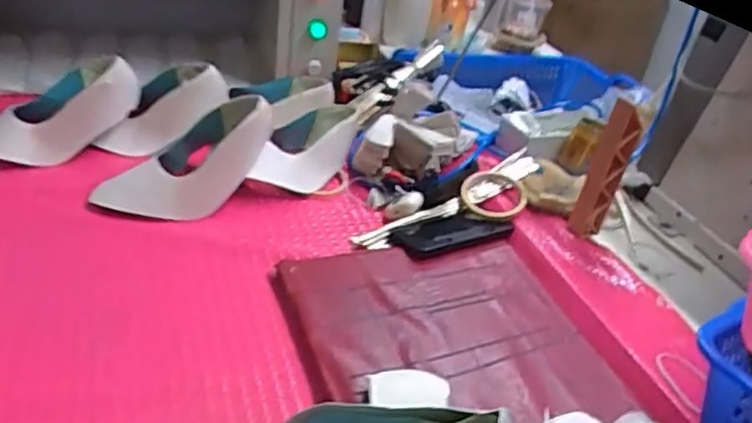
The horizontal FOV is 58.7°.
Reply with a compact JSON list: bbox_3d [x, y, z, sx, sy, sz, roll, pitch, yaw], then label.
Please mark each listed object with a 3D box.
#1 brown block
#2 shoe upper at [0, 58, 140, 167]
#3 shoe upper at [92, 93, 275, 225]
[{"bbox_3d":[0.290,-0.045,0.850,0.043,0.196,0.036,23,35,19],"label":"brown block"},{"bbox_3d":[-0.448,-0.128,0.933,0.249,0.086,0.094,-28,41,-4],"label":"shoe upper"},{"bbox_3d":[-0.248,-0.071,0.865,0.209,0.122,0.140,6,33,-6],"label":"shoe upper"}]

